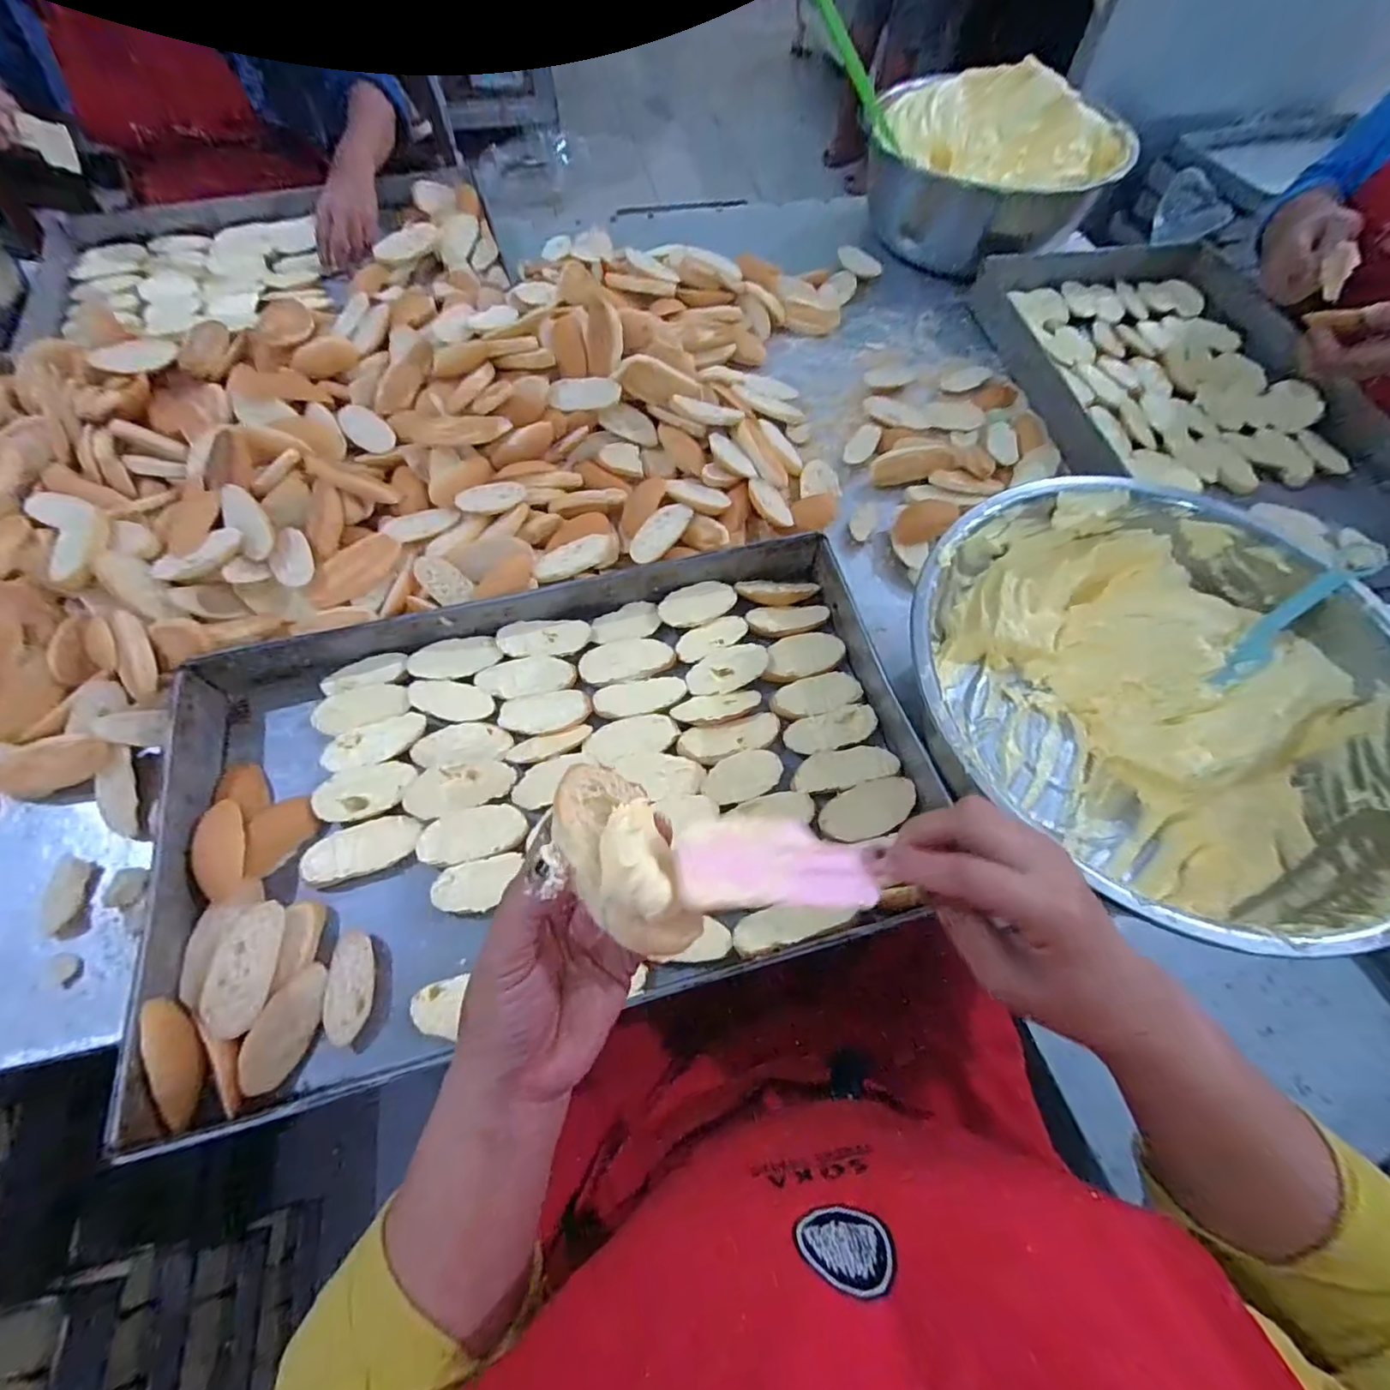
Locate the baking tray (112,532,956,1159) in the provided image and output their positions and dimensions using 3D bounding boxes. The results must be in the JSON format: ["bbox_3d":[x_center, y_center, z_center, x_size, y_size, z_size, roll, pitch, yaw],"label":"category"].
[{"bbox_3d":[-0.111,0.061,0.490,0.596,0.055,0.368,-14,63,-8],"label":"baking tray"}]

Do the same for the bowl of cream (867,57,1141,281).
[{"bbox_3d":[0.423,-0.799,0.886,0.361,0.154,0.289,37,67,17],"label":"bowl of cream"}]

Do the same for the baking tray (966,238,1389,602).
[{"bbox_3d":[0.631,-0.402,0.739,0.443,0.088,0.612,0,62,-1],"label":"baking tray"}]

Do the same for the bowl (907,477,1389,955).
[{"bbox_3d":[0.357,-0.002,0.487,0.366,0.146,0.348,1,62,-1],"label":"bowl"}]

